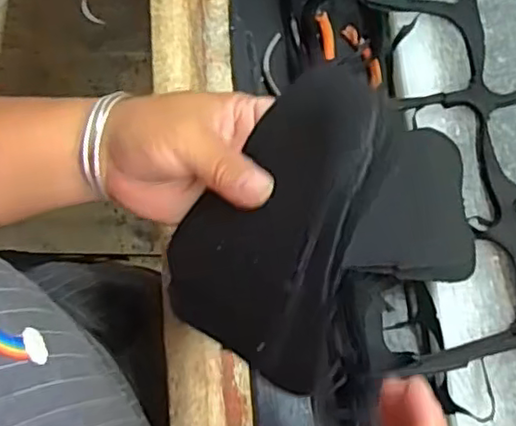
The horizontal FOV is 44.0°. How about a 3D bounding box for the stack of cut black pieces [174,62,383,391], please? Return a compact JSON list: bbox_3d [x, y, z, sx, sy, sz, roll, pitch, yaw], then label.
[{"bbox_3d":[0.007,0.001,0.326,0.113,0.026,0.151,31,102,46],"label":"stack of cut black pieces"}]

